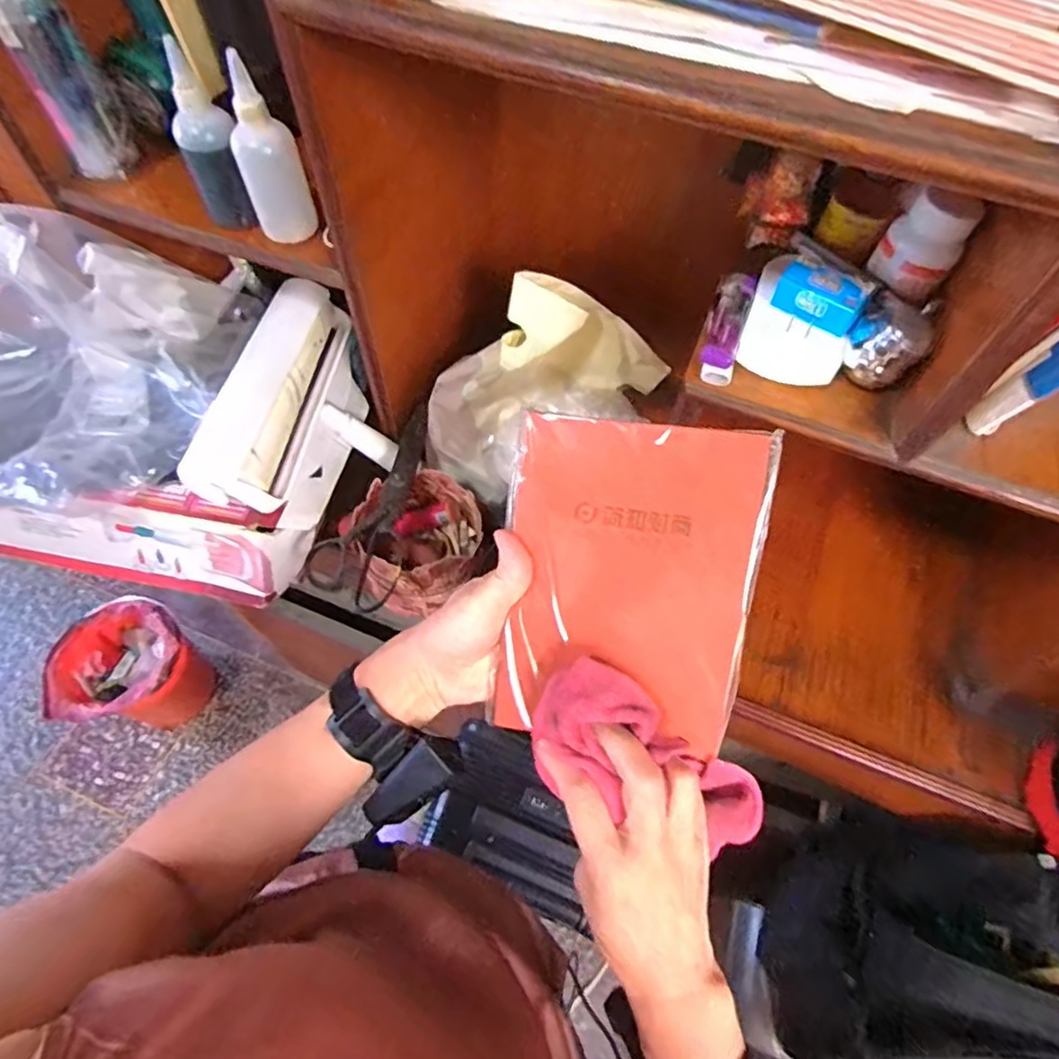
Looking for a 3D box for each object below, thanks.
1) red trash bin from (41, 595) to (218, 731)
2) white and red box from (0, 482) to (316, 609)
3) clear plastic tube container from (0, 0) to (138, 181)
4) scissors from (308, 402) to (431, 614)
[{"bbox_3d":[-0.892,0.345,1.448,0.246,0.334,0.259,1,60,-2],"label":"red trash bin"},{"bbox_3d":[-0.390,-0.004,0.574,0.353,0.095,0.067,10,61,3],"label":"white and red box"},{"bbox_3d":[-0.363,-0.357,0.472,0.053,0.157,0.043,-23,64,-14],"label":"clear plastic tube container"},{"bbox_3d":[-0.125,-0.032,0.591,0.077,0.022,0.235,20,58,8],"label":"scissors"}]

